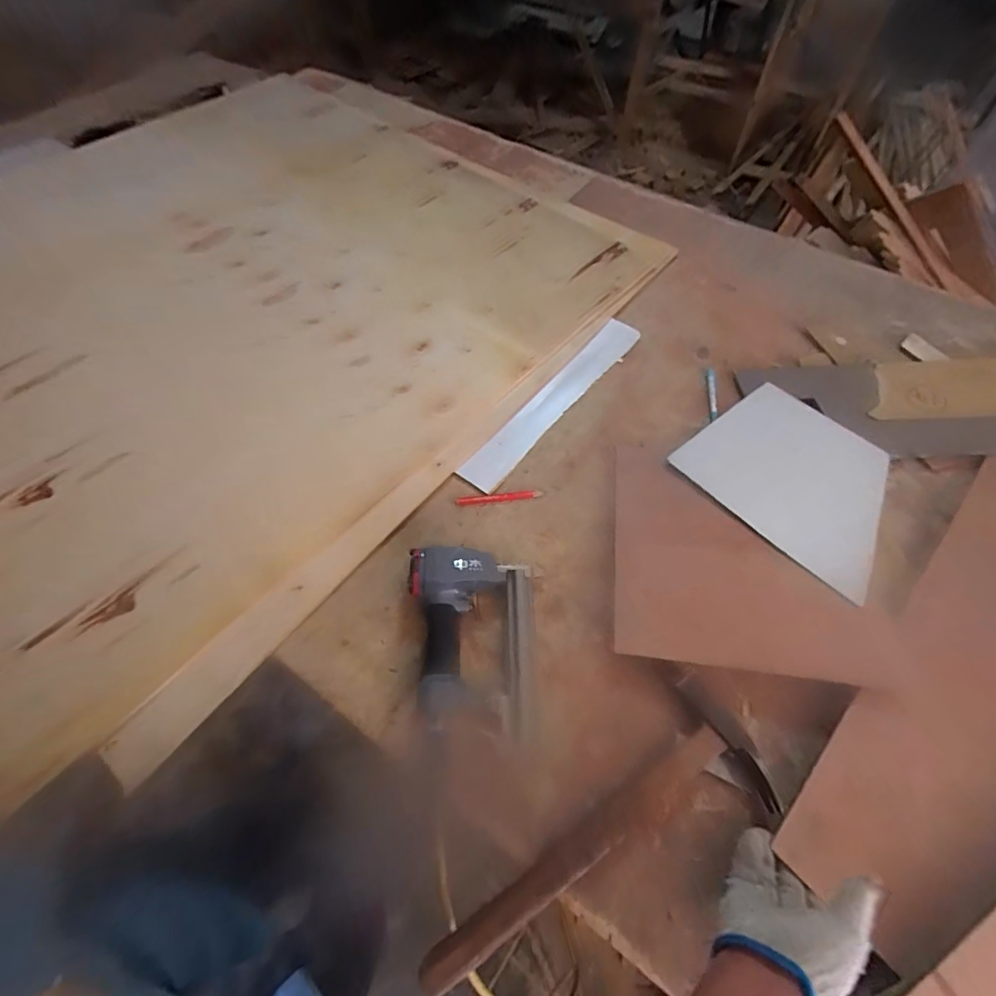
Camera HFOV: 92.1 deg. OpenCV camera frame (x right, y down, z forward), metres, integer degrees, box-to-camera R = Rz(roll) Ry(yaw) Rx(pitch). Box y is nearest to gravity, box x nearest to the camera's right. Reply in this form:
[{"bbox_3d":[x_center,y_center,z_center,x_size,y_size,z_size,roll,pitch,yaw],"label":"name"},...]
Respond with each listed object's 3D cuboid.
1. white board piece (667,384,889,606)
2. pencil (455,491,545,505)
[{"bbox_3d":[0.426,-0.033,0.678,0.241,0.012,0.275,-37,61,-17],"label":"white board piece"},{"bbox_3d":[0.002,-0.001,0.696,0.124,0.006,0.013,-7,61,-5],"label":"pencil"}]

